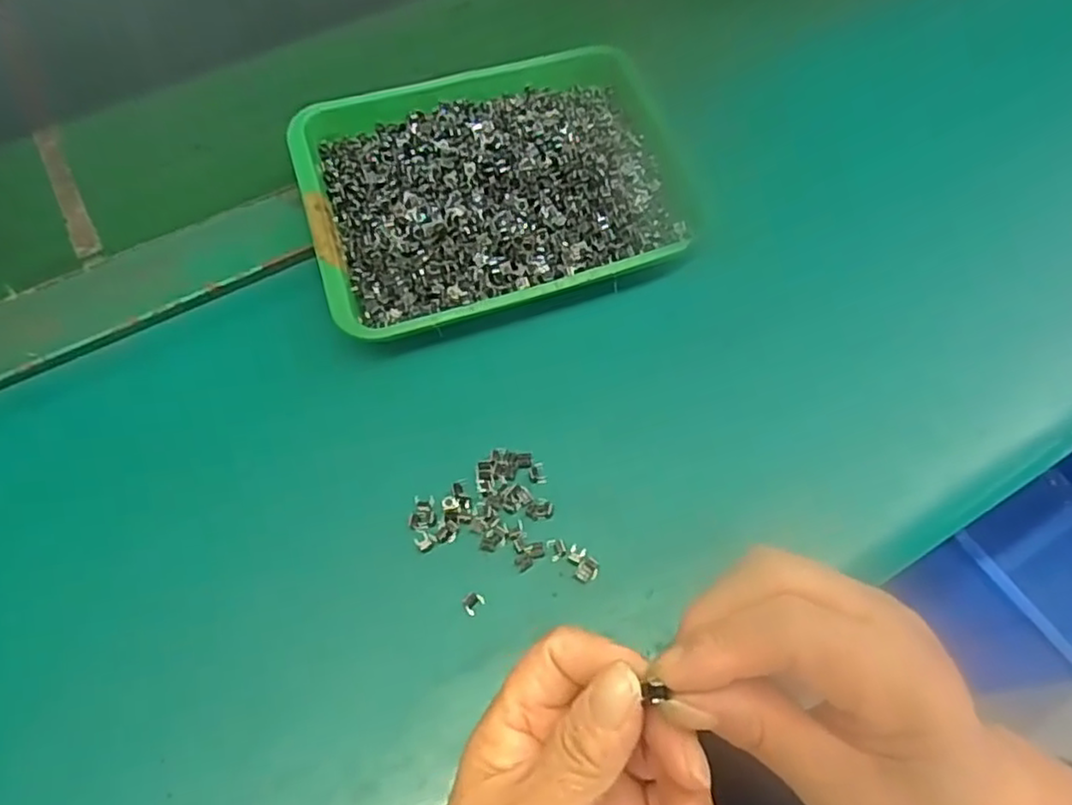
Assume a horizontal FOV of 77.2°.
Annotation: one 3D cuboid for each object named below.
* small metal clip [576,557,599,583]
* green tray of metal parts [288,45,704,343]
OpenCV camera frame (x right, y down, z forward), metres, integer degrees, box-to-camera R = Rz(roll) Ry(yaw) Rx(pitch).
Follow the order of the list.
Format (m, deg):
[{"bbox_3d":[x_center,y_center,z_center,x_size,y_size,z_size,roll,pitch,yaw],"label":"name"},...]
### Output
[{"bbox_3d":[0.023,0.073,0.292,0.008,0.004,0.010,41,70,20],"label":"small metal clip"},{"bbox_3d":[-0.022,-0.129,0.387,0.213,0.029,0.175,-17,63,-7],"label":"green tray of metal parts"}]

